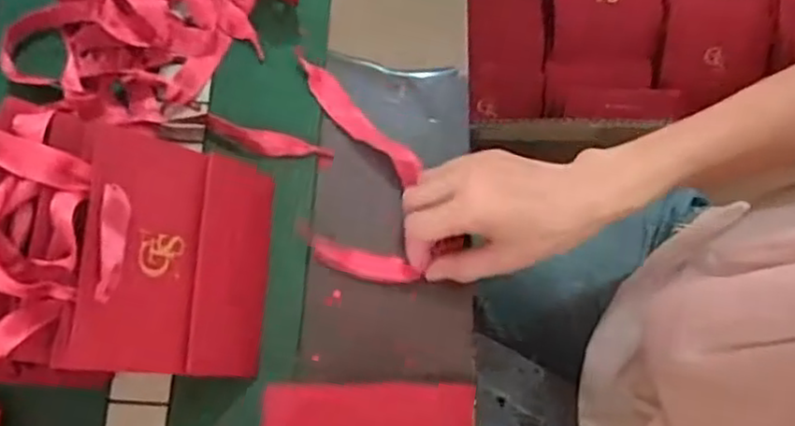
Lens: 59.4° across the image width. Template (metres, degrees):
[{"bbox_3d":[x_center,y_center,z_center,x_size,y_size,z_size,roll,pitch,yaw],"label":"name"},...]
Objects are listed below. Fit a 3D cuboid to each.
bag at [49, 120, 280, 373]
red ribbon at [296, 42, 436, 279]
[{"bbox_3d":[-0.132,0.027,0.425,0.010,0.126,0.135,-10,70,40],"label":"bag"},{"bbox_3d":[-0.030,-0.032,0.500,0.086,0.015,0.170,-7,78,-4],"label":"red ribbon"}]

